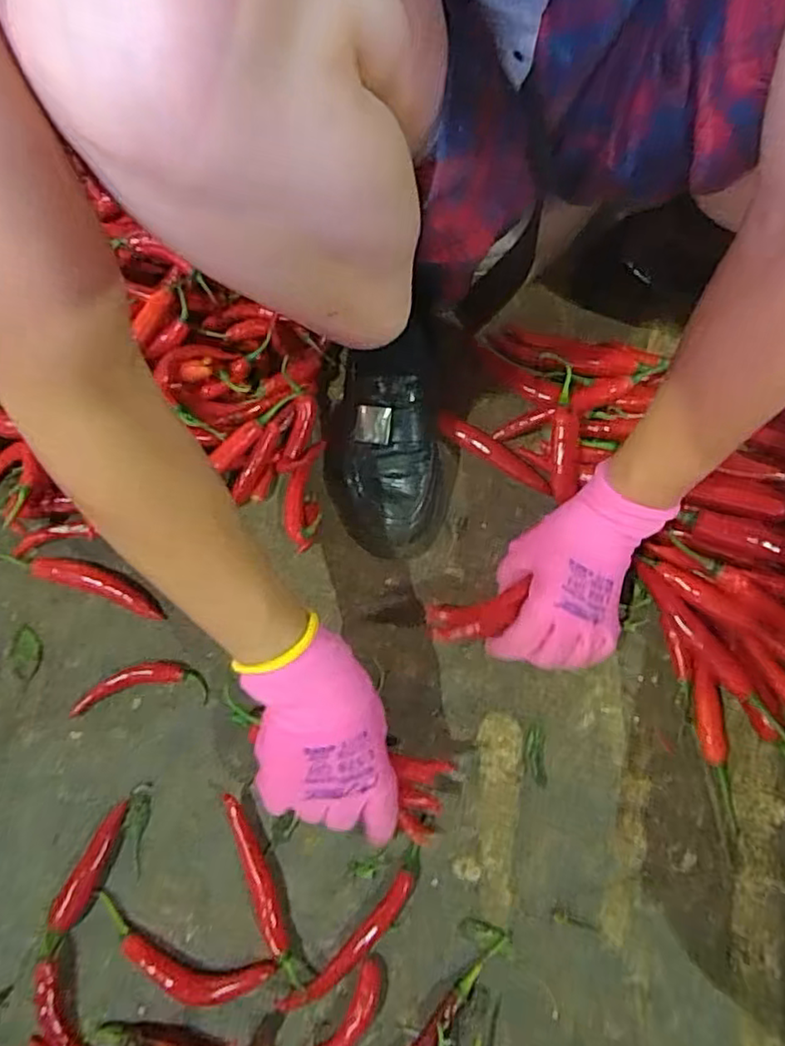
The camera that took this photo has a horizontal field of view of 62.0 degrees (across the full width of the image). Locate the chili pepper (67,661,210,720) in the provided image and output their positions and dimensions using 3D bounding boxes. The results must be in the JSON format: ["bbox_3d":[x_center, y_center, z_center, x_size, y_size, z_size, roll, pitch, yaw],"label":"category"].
[{"bbox_3d":[-0.205,0.131,0.525,0.109,0.014,0.036,-5,70,1],"label":"chili pepper"}]

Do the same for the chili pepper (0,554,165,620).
[{"bbox_3d":[-0.262,0.046,0.554,0.146,0.030,0.025,17,72,9],"label":"chili pepper"}]

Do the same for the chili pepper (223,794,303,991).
[{"bbox_3d":[-0.096,0.264,0.473,0.017,0.016,0.133,-22,70,-5],"label":"chili pepper"}]

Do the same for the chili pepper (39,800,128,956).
[{"bbox_3d":[-0.229,0.262,0.485,0.022,0.013,0.103,18,72,9],"label":"chili pepper"}]

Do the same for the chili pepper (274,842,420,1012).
[{"bbox_3d":[-0.024,0.290,0.460,0.024,0.013,0.135,40,77,15],"label":"chili pepper"}]

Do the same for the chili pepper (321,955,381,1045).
[{"bbox_3d":[-0.034,0.342,0.445,0.027,0.014,0.085,38,76,15],"label":"chili pepper"}]

